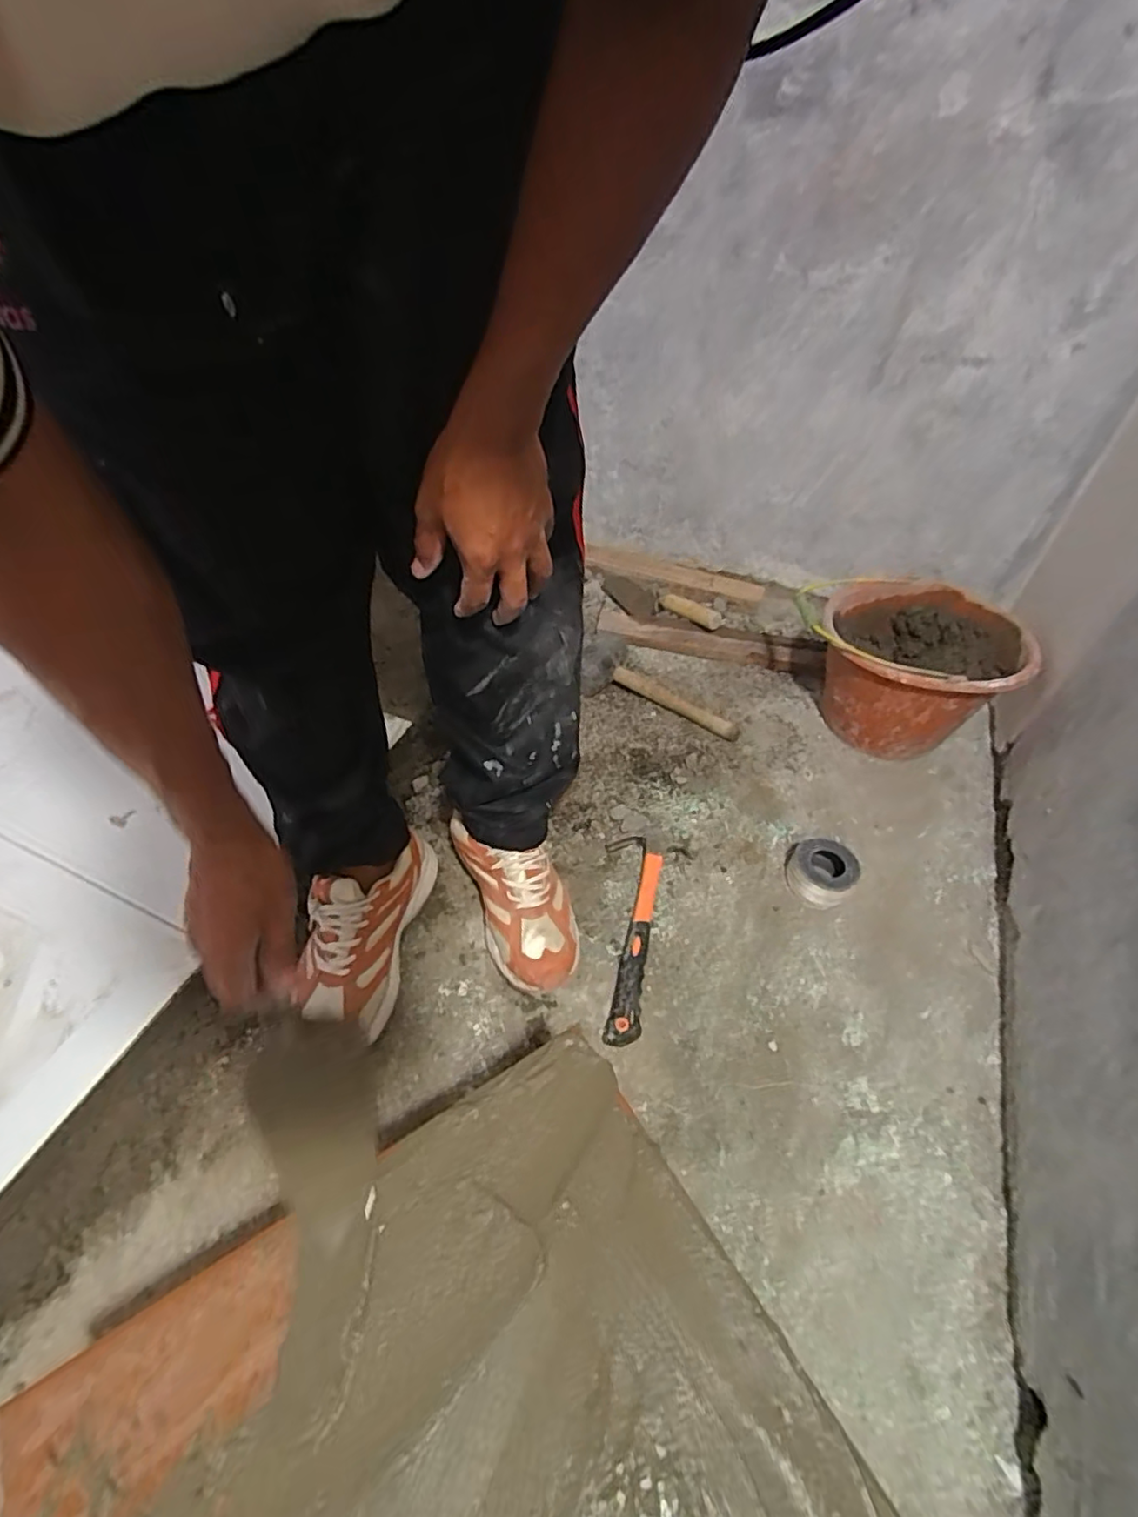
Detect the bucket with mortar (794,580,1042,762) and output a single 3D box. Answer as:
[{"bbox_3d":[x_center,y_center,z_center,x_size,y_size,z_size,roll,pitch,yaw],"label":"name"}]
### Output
[{"bbox_3d":[0.522,-0.132,0.995,0.268,0.194,0.274,1,47,-1],"label":"bucket with mortar"}]

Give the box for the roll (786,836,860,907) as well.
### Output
[{"bbox_3d":[0.338,0.152,0.840,0.087,0.045,0.088,1,47,-1],"label":"roll"}]

